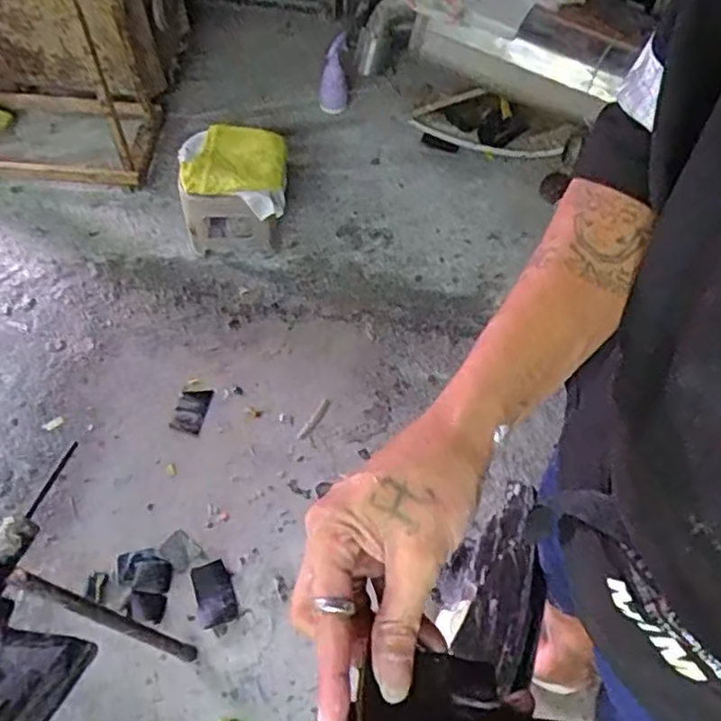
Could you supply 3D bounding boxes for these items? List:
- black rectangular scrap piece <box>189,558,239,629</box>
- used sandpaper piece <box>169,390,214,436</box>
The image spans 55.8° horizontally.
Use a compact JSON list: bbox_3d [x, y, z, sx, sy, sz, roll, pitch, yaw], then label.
[{"bbox_3d":[-0.286,0.452,1.323,0.073,0.006,0.119,-16,60,-14],"label":"black rectangular scrap piece"},{"bbox_3d":[-0.381,0.113,1.536,0.069,0.005,0.108,14,70,3],"label":"used sandpaper piece"}]

